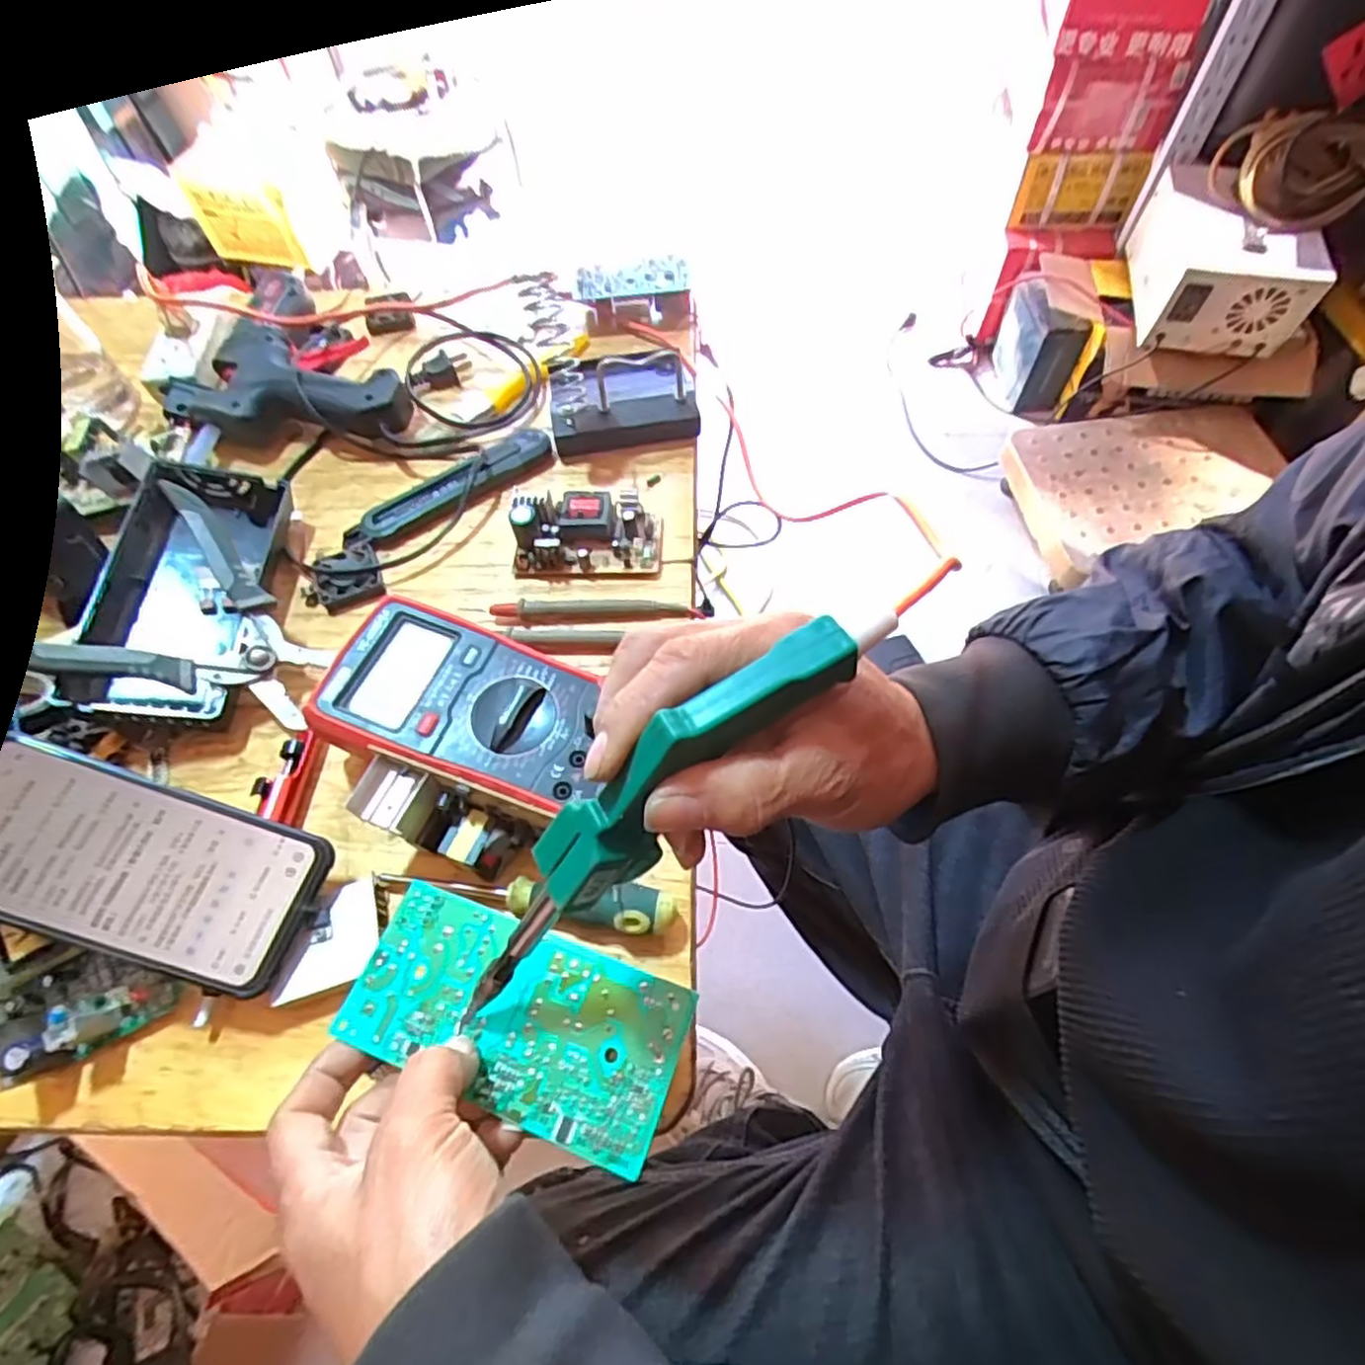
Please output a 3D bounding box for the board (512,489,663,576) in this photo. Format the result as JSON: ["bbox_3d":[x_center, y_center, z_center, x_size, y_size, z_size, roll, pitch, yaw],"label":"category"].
[{"bbox_3d":[-0.064,-0.106,0.477,0.095,0.037,0.060,-1,60,2],"label":"board"}]

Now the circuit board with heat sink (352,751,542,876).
[{"bbox_3d":[-0.118,0.070,0.359,0.087,0.042,0.032,14,62,11],"label":"circuit board with heat sink"}]

